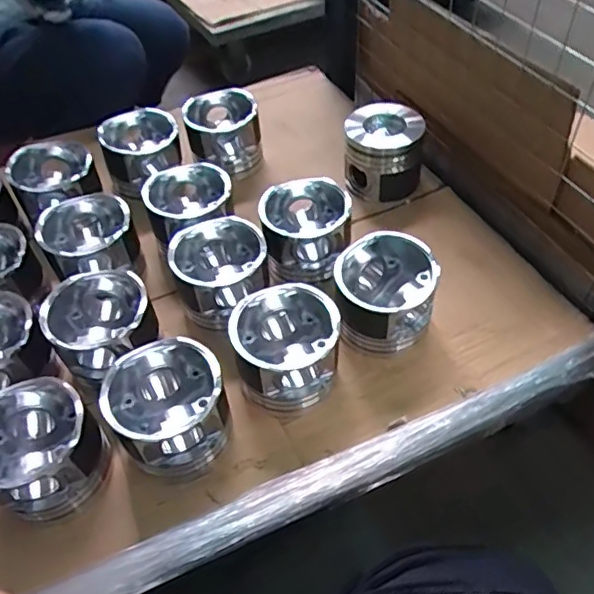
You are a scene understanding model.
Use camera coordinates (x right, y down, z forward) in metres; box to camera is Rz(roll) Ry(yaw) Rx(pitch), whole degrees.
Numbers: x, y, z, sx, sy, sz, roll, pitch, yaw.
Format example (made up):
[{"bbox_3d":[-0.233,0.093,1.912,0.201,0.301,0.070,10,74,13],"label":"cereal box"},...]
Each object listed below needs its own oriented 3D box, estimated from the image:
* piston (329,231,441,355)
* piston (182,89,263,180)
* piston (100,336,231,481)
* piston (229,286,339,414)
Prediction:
[{"bbox_3d":[0.101,0.000,0.651,0.110,0.105,0.110,-1,50,5],"label":"piston"},{"bbox_3d":[-0.115,-0.257,0.885,0.109,0.098,0.106,-15,51,-7],"label":"piston"},{"bbox_3d":[-0.128,0.110,0.566,0.103,0.113,0.108,-3,50,3],"label":"piston"},{"bbox_3d":[-0.009,0.057,0.617,0.112,0.100,0.110,-3,50,3],"label":"piston"}]

